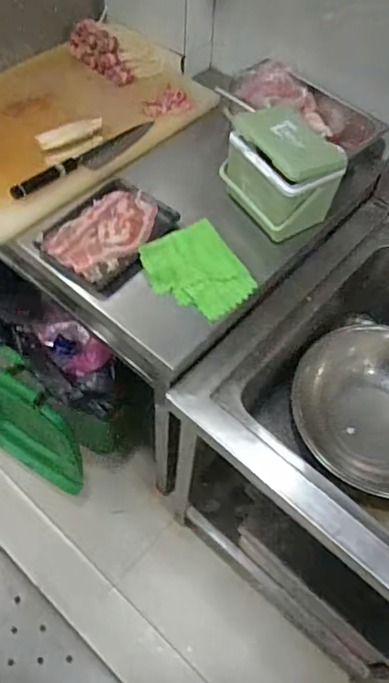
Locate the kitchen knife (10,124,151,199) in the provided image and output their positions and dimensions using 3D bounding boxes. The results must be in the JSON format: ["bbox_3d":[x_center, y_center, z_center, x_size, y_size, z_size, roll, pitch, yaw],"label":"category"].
[{"bbox_3d":[-0.206,-0.351,1.017,0.316,0.023,0.050,-34,65,-24],"label":"kitchen knife"}]

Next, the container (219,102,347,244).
[{"bbox_3d":[0.148,-0.301,0.931,0.124,0.143,0.186,-33,65,-23],"label":"container"}]

